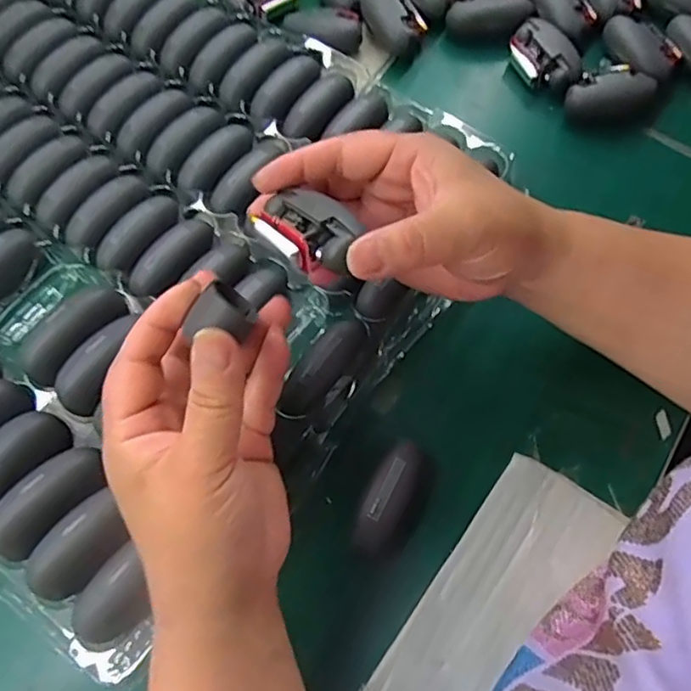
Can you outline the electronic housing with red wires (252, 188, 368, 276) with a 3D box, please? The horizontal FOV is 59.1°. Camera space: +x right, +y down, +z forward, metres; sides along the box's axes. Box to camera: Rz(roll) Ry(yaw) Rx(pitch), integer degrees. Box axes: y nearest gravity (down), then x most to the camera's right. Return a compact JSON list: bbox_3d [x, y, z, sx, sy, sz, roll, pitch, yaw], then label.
[{"bbox_3d":[-0.018,-0.055,0.283,0.053,0.014,0.032,41,74,16],"label":"electronic housing with red wires"}]

